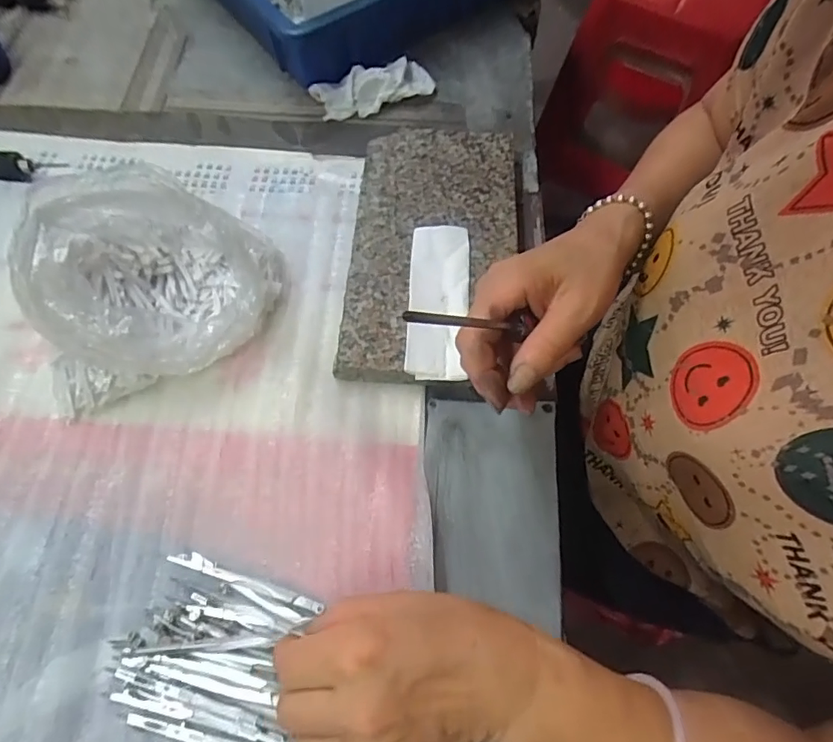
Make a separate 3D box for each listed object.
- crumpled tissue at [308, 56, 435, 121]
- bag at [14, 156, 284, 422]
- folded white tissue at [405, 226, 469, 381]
[{"bbox_3d":[-0.041,-0.282,0.502,0.116,0.028,0.040,-18,67,-10],"label":"crumpled tissue"},{"bbox_3d":[-0.183,-0.062,0.365,0.154,0.092,0.141,-4,65,-4],"label":"bag"},{"bbox_3d":[0.017,-0.055,0.385,0.044,0.009,0.130,2,65,1],"label":"folded white tissue"}]

